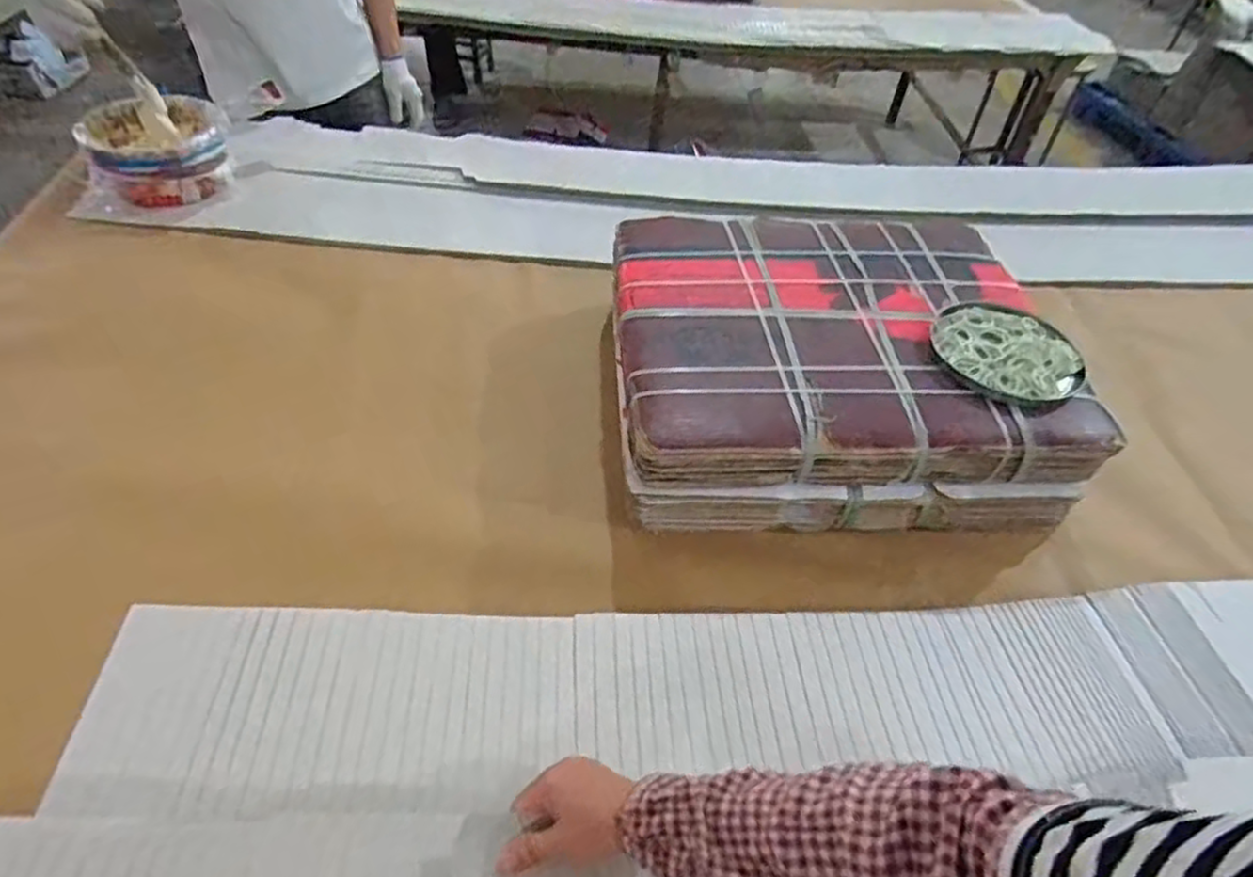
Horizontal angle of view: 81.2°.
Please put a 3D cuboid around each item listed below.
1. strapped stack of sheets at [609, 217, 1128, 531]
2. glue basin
[{"bbox_3d":[0.240,-0.096,0.924,0.493,0.168,0.428,1,46,-5],"label":"strapped stack of sheets"},{"bbox_3d":[-0.737,-0.457,1.152,0.186,0.110,0.186,3,46,-3],"label":"glue basin"}]

